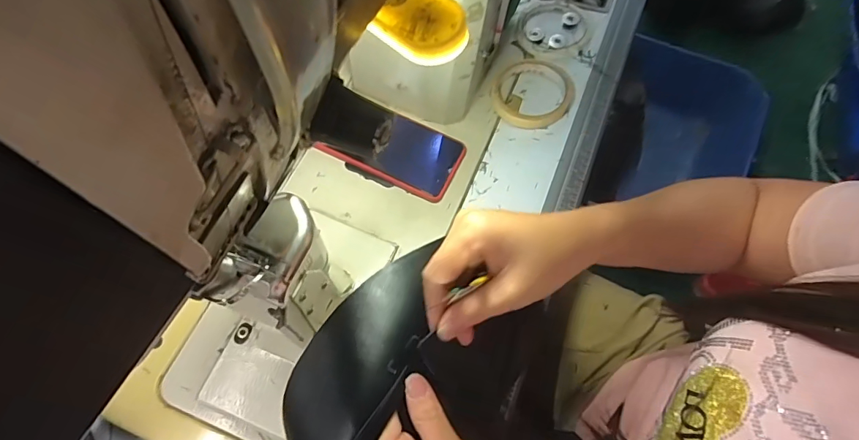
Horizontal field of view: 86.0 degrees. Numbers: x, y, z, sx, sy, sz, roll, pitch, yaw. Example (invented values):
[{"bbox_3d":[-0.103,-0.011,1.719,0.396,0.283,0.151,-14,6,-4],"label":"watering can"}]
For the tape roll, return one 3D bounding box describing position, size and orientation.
[{"bbox_3d":[0.120,-0.152,0.534,0.090,0.022,0.100,15,66,10],"label":"tape roll"}]

